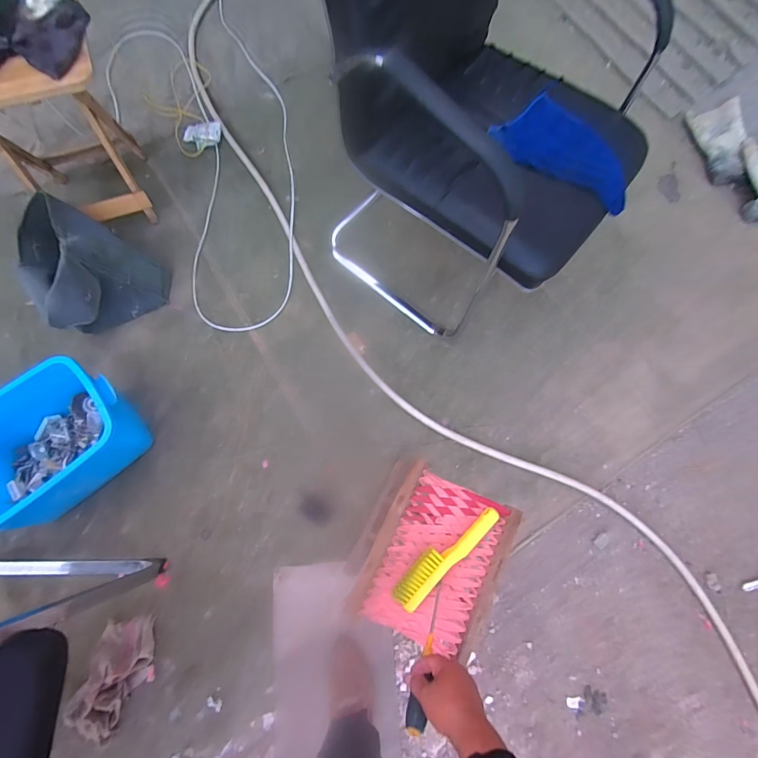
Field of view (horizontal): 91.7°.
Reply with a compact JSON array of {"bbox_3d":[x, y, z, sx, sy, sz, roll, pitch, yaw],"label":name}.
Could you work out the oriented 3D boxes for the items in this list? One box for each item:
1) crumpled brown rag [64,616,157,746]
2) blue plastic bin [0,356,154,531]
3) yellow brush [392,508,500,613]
[{"bbox_3d":[-0.616,0.697,0.864,0.143,0.039,0.249,16,76,2],"label":"crumpled brown rag"},{"bbox_3d":[-0.823,0.168,0.916,0.430,0.196,0.275,-43,81,-11],"label":"blue plastic bin"},{"bbox_3d":[0.130,0.339,0.714,0.248,0.025,0.058,-40,81,-10],"label":"yellow brush"}]

